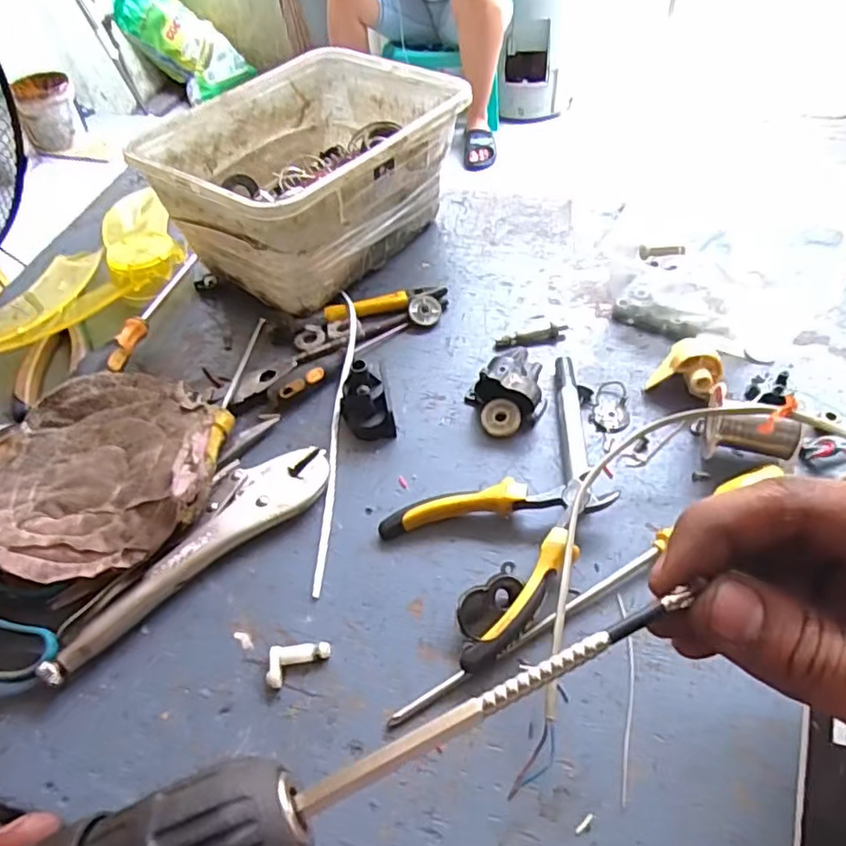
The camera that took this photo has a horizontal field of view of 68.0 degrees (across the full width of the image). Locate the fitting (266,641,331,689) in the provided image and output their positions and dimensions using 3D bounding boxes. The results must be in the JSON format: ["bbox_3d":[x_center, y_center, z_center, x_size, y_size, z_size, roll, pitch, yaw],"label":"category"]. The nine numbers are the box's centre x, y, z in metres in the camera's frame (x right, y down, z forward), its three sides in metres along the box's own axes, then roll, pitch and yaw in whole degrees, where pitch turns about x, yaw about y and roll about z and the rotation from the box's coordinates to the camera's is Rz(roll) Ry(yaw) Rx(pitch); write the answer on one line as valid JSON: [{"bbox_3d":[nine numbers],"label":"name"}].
[{"bbox_3d":[-0.076,0.147,0.383,0.038,0.011,0.021,-10,51,-2],"label":"fitting"}]

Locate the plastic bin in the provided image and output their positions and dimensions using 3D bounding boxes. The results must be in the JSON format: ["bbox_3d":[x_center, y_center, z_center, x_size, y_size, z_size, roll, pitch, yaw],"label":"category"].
[{"bbox_3d":[-0.101,-0.229,0.599,0.192,0.142,0.259,29,60,25],"label":"plastic bin"}]

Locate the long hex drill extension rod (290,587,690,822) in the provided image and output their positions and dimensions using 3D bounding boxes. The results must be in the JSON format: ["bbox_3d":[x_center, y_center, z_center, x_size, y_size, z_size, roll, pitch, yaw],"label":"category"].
[{"bbox_3d":[0.021,0.074,0.170,0.116,0.004,0.006,-25,53,-8],"label":"long hex drill extension rod"}]

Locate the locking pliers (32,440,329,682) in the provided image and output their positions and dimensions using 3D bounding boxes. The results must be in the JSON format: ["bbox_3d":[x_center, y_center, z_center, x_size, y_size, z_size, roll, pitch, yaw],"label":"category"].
[{"bbox_3d":[-0.162,0.080,0.434,0.217,0.015,0.060,-36,57,-21],"label":"locking pliers"}]

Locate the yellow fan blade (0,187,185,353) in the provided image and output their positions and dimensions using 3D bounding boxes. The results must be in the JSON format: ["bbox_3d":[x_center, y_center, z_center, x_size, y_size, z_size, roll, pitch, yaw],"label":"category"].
[{"bbox_3d":[-0.349,-0.142,0.614,0.229,0.049,0.127,-31,55,-18],"label":"yellow fan blade"}]

